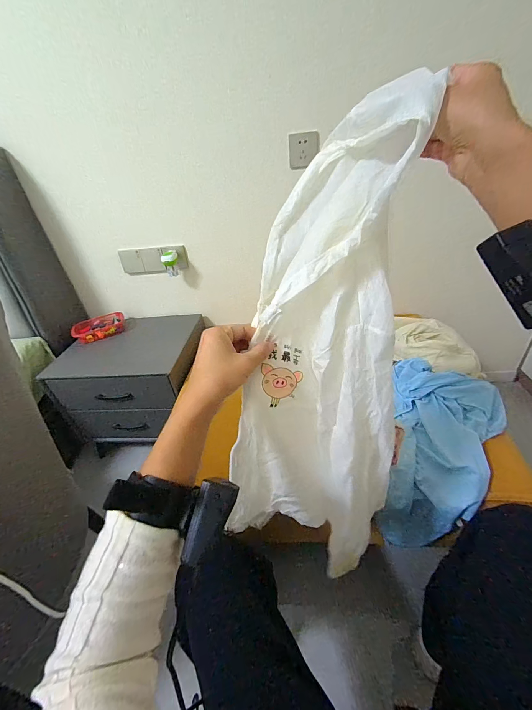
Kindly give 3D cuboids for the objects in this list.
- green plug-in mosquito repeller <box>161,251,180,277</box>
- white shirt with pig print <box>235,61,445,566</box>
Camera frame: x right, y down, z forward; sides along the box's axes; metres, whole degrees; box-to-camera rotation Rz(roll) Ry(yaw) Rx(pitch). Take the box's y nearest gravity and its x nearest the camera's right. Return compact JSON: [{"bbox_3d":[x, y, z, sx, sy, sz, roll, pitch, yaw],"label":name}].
[{"bbox_3d":[-0.339,-0.326,1.063,0.056,0.083,0.063,-15,36,-11],"label":"green plug-in mosquito repeller"},{"bbox_3d":[0.067,0.035,0.374,0.186,0.568,0.102,16,24,29],"label":"white shirt with pig print"}]

